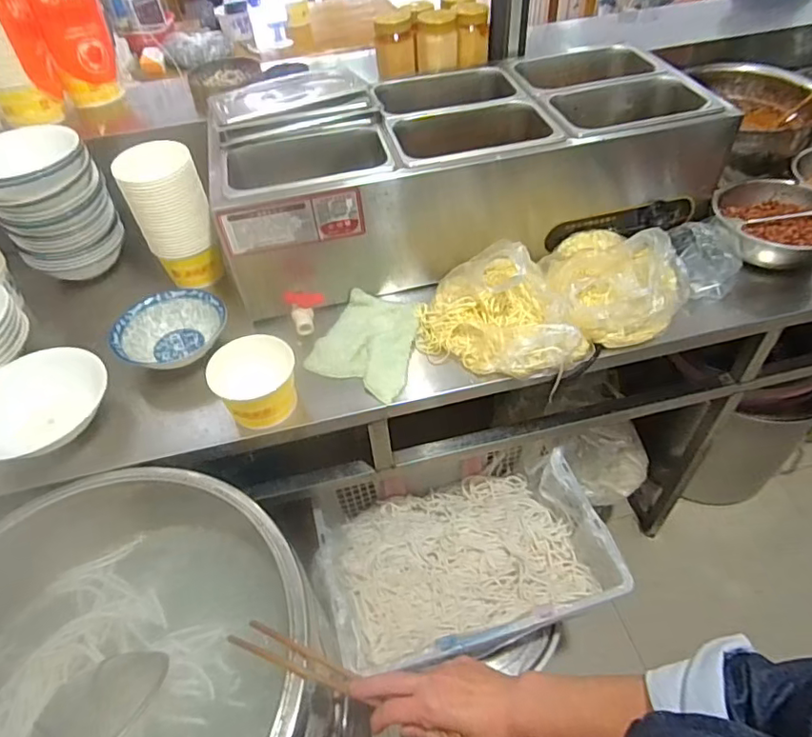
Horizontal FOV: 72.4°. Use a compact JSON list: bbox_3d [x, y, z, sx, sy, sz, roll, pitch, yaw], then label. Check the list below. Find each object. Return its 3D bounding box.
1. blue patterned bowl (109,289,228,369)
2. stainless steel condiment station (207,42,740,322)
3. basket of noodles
[{"bbox_3d":[-0.384,-0.059,0.906,0.166,0.054,0.145,-37,56,-26],"label":"blue patterned bowl"},{"bbox_3d":[0.108,-0.370,0.999,0.836,0.233,0.344,-12,49,-7],"label":"stainless steel condiment station"},{"bbox_3d":[0.096,0.322,0.990,0.472,0.125,0.336,-15,49,-9],"label":"basket of noodles"}]

